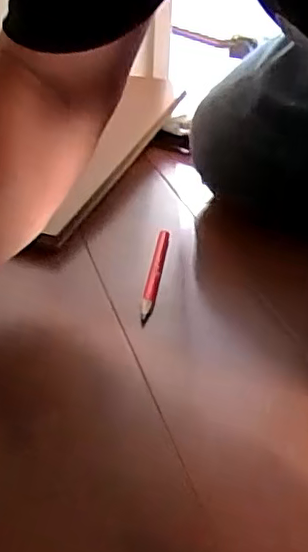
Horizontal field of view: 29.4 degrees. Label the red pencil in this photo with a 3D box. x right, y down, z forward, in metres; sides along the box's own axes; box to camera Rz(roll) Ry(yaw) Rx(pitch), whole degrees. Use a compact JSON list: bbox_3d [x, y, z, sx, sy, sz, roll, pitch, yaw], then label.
[{"bbox_3d":[0.001,-0.002,0.523,0.012,0.009,0.142,6,32,5],"label":"red pencil"}]

